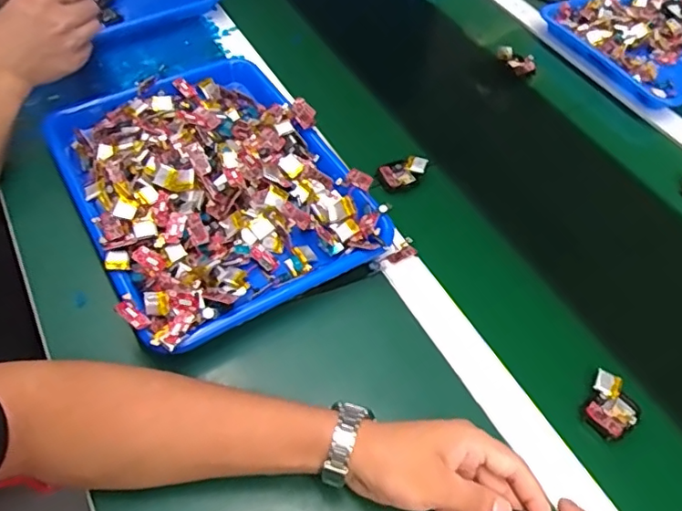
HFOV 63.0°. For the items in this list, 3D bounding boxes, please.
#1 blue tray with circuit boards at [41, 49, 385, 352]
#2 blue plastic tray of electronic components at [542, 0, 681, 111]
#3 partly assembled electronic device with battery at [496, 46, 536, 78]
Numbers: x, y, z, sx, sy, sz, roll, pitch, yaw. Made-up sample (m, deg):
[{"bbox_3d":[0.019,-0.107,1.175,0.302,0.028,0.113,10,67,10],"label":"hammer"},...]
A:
[{"bbox_3d":[-0.131,-0.083,0.566,0.258,0.056,0.333,-24,59,-21],"label":"blue tray with circuit boards"},{"bbox_3d":[0.494,-0.326,0.822,0.322,0.031,0.246,-22,59,-21],"label":"blue plastic tray of electronic components"},{"bbox_3d":[0.243,-0.268,0.765,0.030,0.018,0.061,-17,57,-17],"label":"partly assembled electronic device with battery"}]

